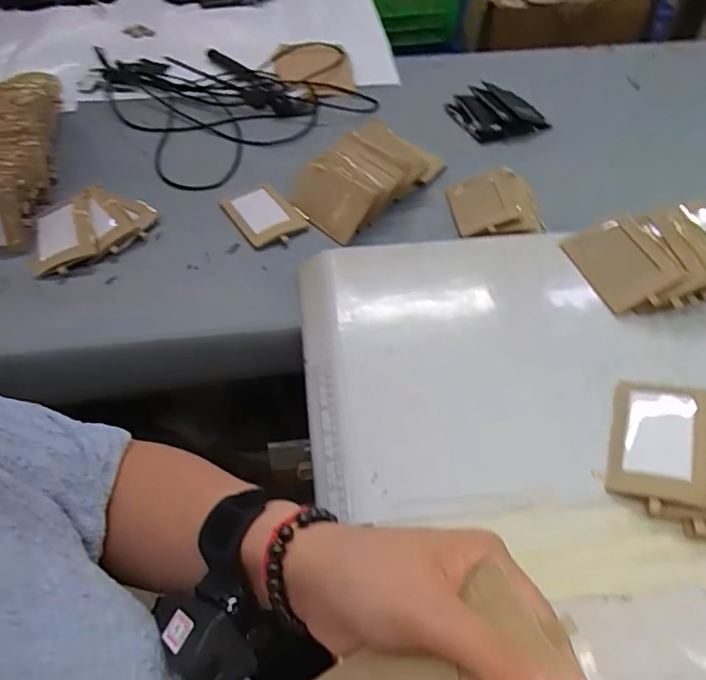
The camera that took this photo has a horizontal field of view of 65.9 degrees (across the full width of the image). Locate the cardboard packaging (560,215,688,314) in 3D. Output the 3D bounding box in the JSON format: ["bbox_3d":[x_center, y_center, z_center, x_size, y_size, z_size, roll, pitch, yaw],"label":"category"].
[{"bbox_3d":[0.275,-0.083,0.564,0.075,0.011,0.102,-31,59,10],"label":"cardboard packaging"}]

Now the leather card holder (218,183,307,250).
[{"bbox_3d":[-0.113,-0.158,0.683,0.073,0.014,0.095,-30,58,-21],"label":"leather card holder"}]

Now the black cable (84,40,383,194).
[{"bbox_3d":[-0.182,-0.394,0.851,0.377,0.051,0.353,-32,59,-22],"label":"black cable"}]

